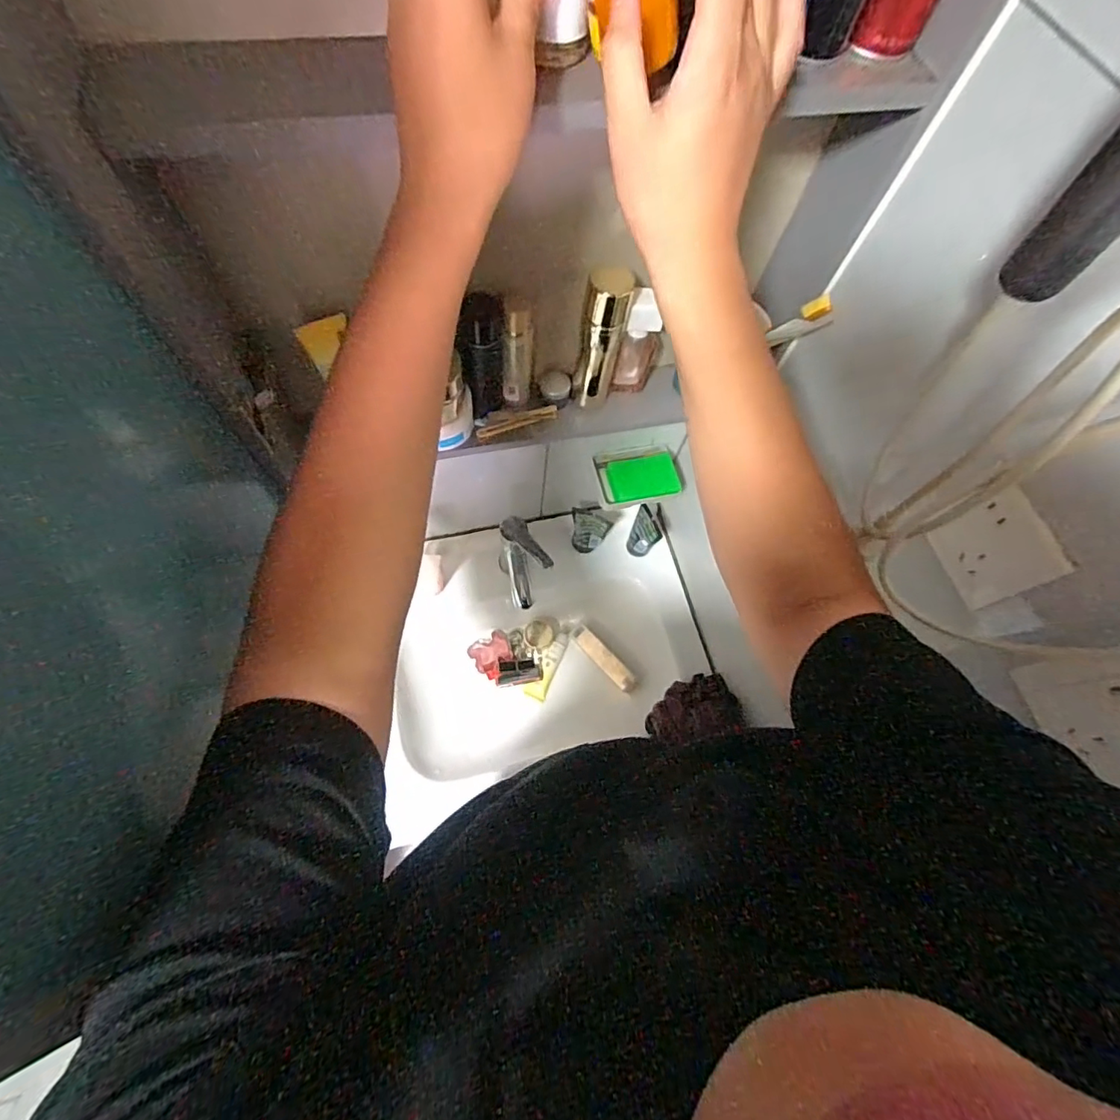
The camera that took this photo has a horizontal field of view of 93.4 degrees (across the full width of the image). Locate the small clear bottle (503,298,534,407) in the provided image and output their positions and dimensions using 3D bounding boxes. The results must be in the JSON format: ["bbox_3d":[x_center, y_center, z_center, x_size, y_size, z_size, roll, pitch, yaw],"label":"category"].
[{"bbox_3d":[-0.045,-0.217,0.566,0.032,0.128,0.023,1,66,-3],"label":"small clear bottle"}]

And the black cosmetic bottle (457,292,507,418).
[{"bbox_3d":[-0.079,-0.208,0.553,0.046,0.131,0.038,-3,67,-5],"label":"black cosmetic bottle"}]

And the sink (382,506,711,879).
[{"bbox_3d":[-0.058,0.149,0.984,0.561,0.148,0.425,-17,69,-10],"label":"sink"}]

